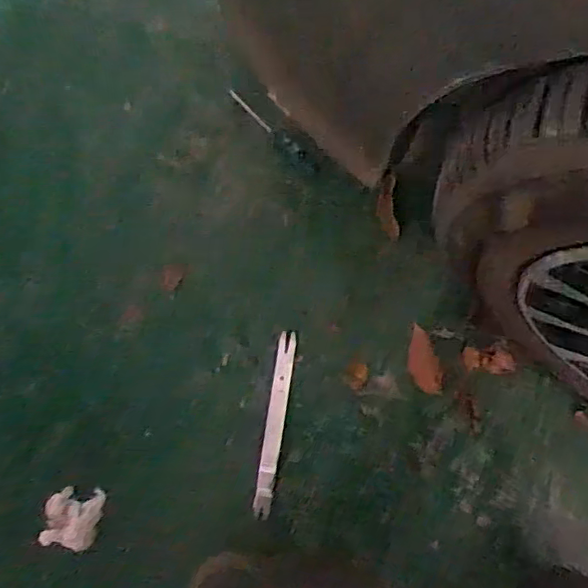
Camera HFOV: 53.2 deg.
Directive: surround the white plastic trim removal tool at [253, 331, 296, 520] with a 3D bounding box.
[{"bbox_3d":[-0.023,0.164,0.741,0.022,0.021,0.228,8,81,4],"label":"white plastic trim removal tool"}]

